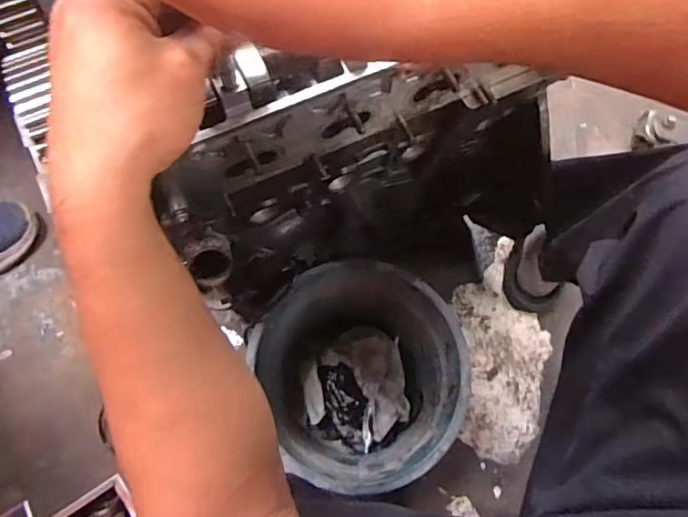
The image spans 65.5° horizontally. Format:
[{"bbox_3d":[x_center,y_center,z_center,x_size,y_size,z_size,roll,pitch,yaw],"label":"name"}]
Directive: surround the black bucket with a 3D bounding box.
[{"bbox_3d":[0.027,0.157,0.761,0.238,0.226,0.292,-21,73,-8],"label":"black bucket"}]

